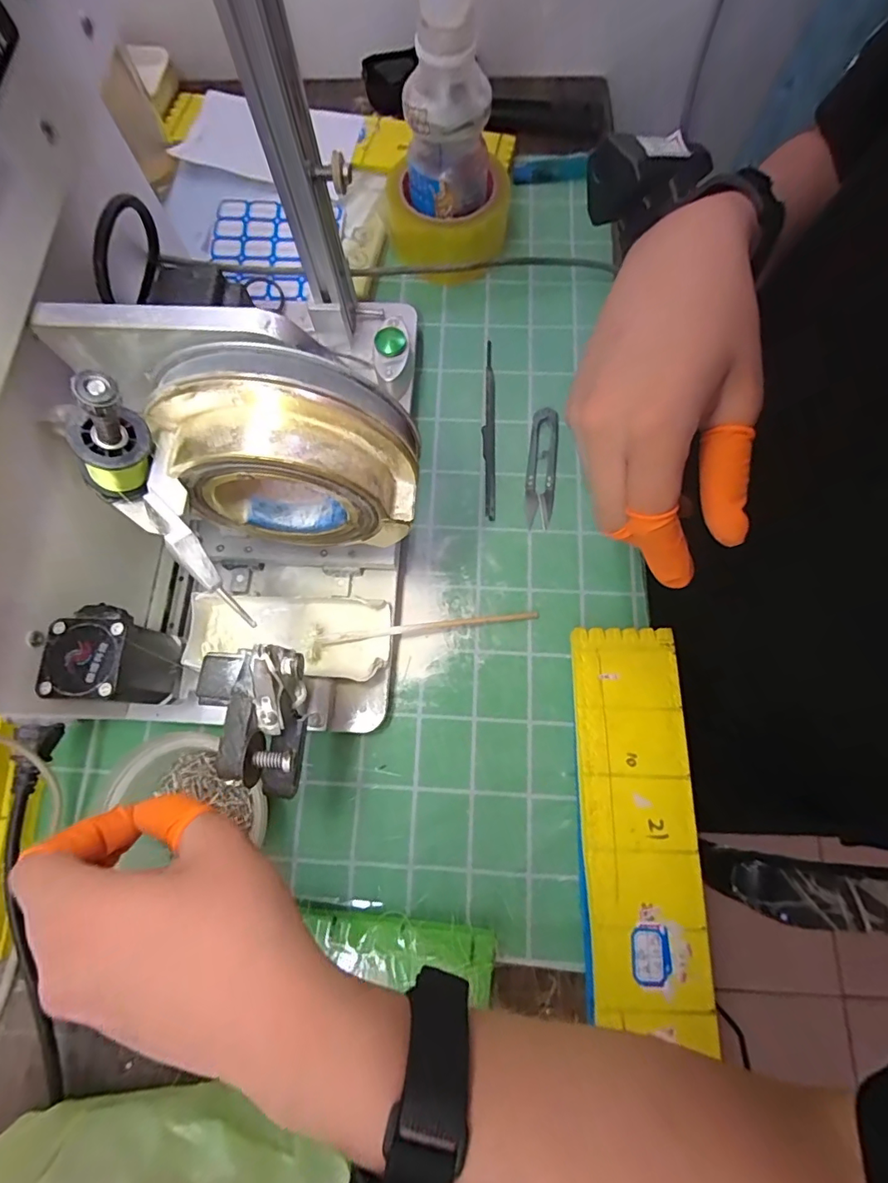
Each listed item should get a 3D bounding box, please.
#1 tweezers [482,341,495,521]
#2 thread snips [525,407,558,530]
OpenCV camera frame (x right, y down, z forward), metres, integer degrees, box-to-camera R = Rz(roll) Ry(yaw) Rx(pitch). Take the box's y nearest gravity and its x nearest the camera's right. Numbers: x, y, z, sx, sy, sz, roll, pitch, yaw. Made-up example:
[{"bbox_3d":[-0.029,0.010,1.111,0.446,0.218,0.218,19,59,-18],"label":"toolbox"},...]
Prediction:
[{"bbox_3d":[0.037,-0.135,0.403,0.010,0.012,0.160,1,74,2],"label":"tweezers"},{"bbox_3d":[0.078,-0.099,0.392,0.023,0.008,0.098,5,74,3],"label":"thread snips"}]

